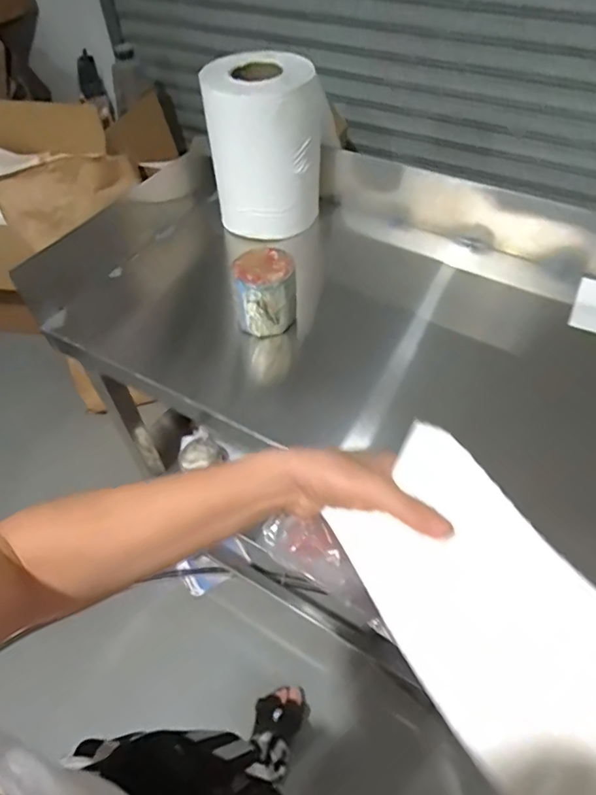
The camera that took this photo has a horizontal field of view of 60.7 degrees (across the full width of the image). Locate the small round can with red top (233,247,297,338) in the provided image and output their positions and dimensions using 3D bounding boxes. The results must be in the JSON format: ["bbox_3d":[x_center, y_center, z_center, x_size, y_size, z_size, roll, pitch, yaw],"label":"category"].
[{"bbox_3d":[-0.044,-0.150,0.715,0.084,0.098,0.084,-6,51,-2],"label":"small round can with red top"}]

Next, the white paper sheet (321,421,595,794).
[{"bbox_3d":[0.140,0.155,0.289,0.117,0.019,0.319,-36,47,-4],"label":"white paper sheet"}]

